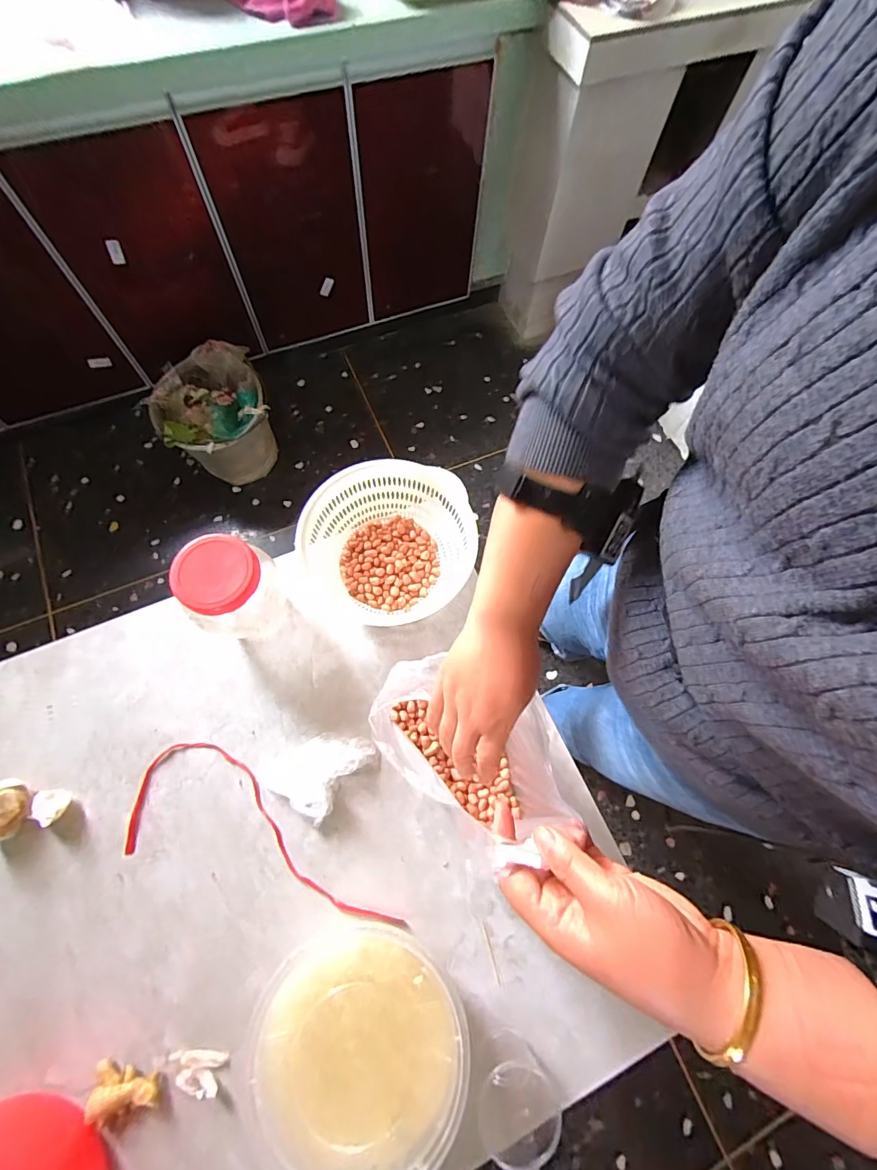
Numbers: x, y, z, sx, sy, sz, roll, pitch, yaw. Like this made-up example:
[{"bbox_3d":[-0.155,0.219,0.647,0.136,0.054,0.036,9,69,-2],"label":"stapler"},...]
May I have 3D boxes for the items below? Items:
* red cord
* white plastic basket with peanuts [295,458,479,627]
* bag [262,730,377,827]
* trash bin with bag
[{"bbox_3d":[-0.190,0.277,0.527,0.333,0.004,0.127,13,70,3],"label":"red cord"},{"bbox_3d":[-0.065,-0.049,0.606,0.225,0.090,0.196,-19,71,-8],"label":"white plastic basket with peanuts"},{"bbox_3d":[-0.142,0.213,0.544,0.114,0.022,0.093,-43,76,-15],"label":"bag"},{"bbox_3d":[-0.597,-0.438,1.271,0.276,0.247,0.295,-20,72,-8],"label":"trash bin with bag"}]

